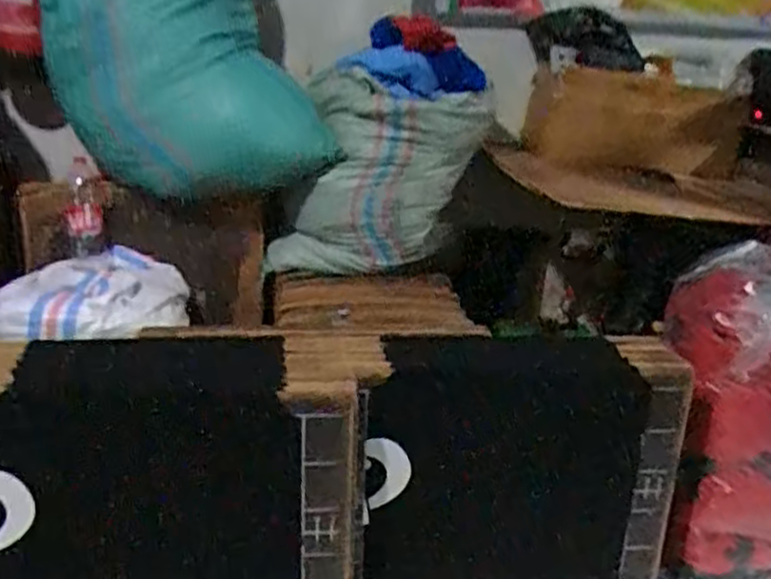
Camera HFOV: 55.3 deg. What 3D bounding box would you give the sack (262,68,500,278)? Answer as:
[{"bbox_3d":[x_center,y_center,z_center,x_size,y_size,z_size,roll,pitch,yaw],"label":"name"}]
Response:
[{"bbox_3d":[-0.025,-0.264,1.861,0.536,0.490,0.245,3,22,-3],"label":"sack"}]

